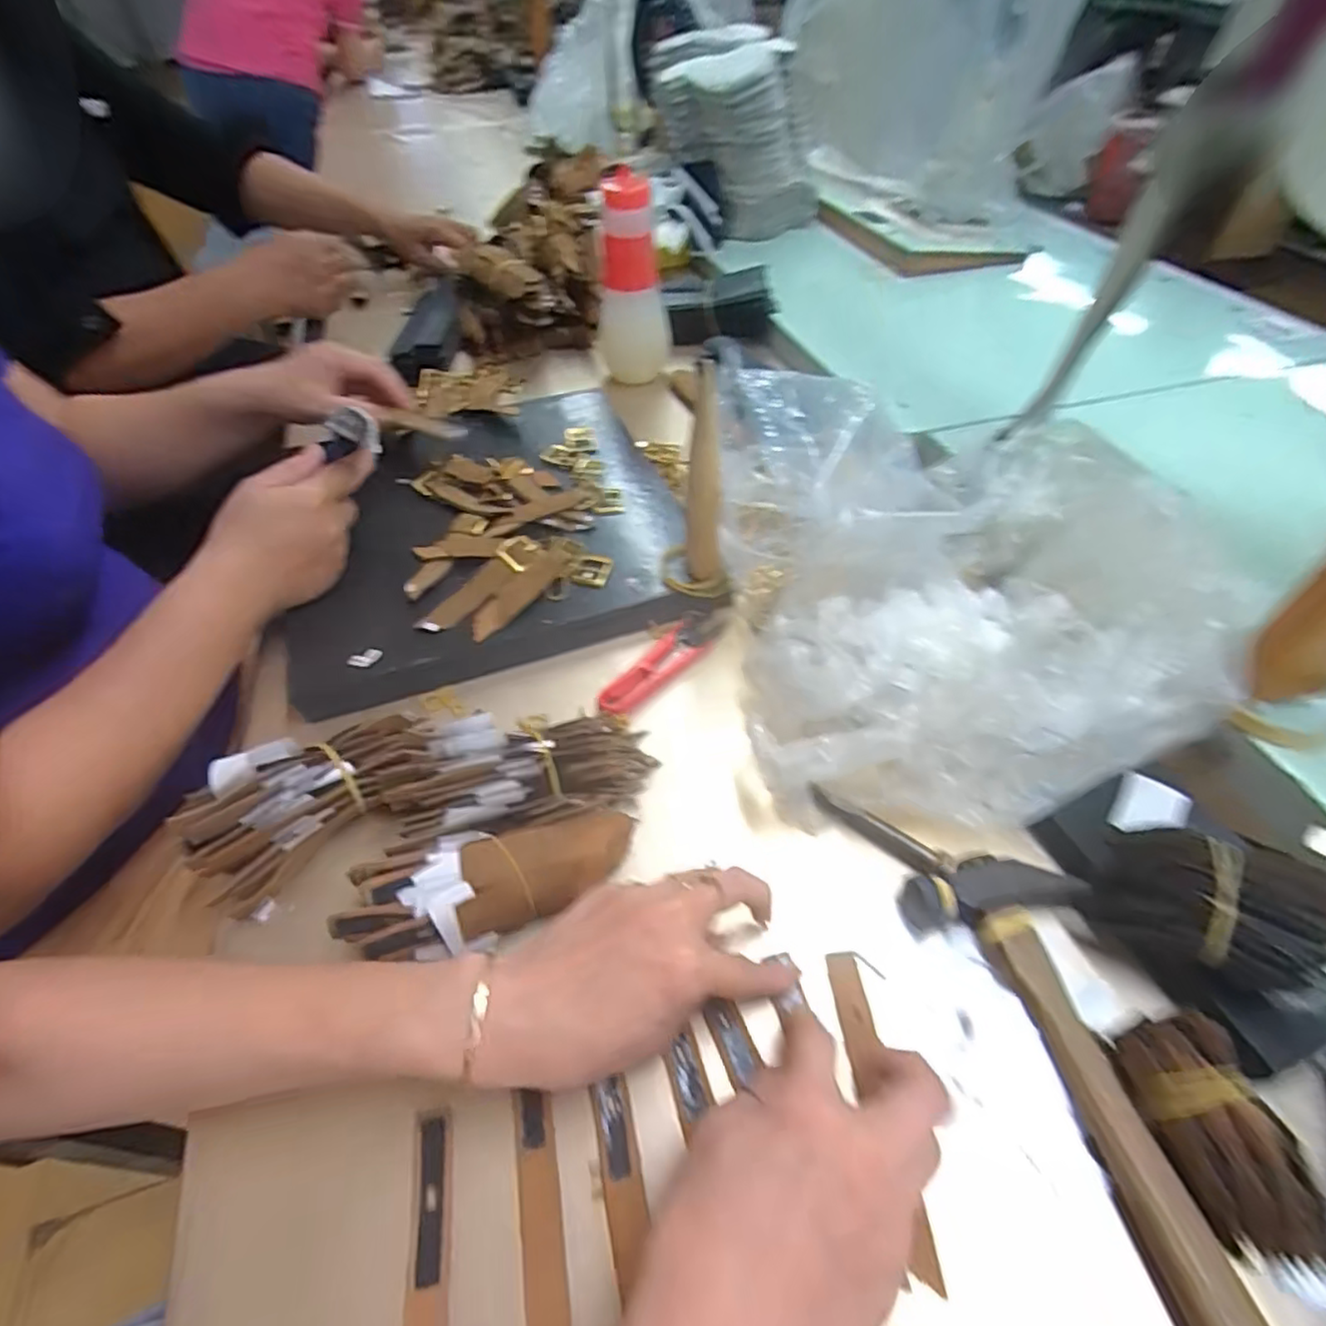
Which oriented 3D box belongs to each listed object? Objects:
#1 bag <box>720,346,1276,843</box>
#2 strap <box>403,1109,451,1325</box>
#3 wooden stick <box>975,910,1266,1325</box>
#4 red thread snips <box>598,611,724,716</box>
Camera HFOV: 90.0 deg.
[{"bbox_3d":[0.179,-0.068,0.425,0.265,0.091,0.340,-3,50,0],"label":"bag"},{"bbox_3d":[-0.090,0.245,0.249,0.017,0.004,0.125,-8,50,-4],"label":"strap"},{"bbox_3d":[0.188,0.196,0.268,0.024,0.021,0.188,-11,50,-7],"label":"wooden stick"},{"bbox_3d":[0.000,-0.001,0.452,0.030,0.010,0.108,32,58,26],"label":"red thread snips"}]

